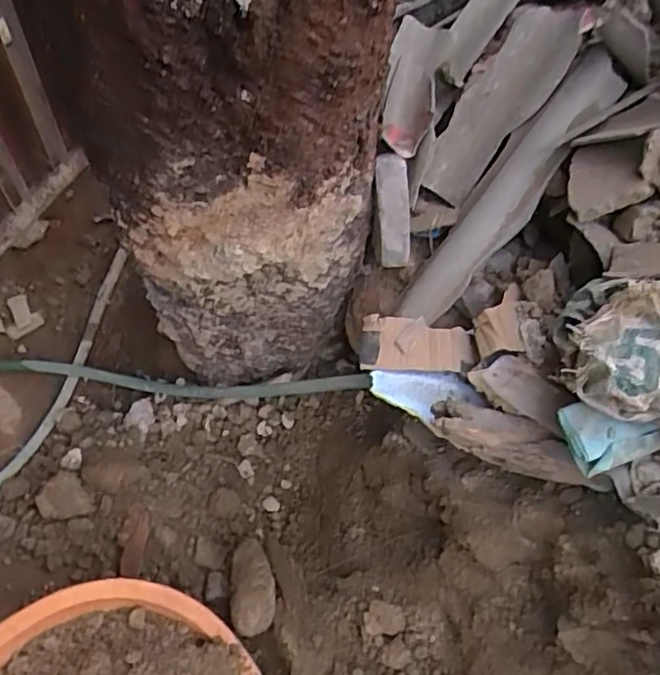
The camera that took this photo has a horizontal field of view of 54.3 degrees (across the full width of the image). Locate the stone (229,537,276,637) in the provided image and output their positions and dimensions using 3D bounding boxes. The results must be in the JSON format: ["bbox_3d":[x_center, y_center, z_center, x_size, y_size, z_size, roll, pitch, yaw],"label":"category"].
[{"bbox_3d":[-0.106,0.329,0.877,0.058,0.047,0.129,-8,44,-4],"label":"stone"}]

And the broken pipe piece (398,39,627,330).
[{"bbox_3d":[0.201,-0.165,0.736,0.075,0.036,0.366,39,97,22],"label":"broken pipe piece"}]

